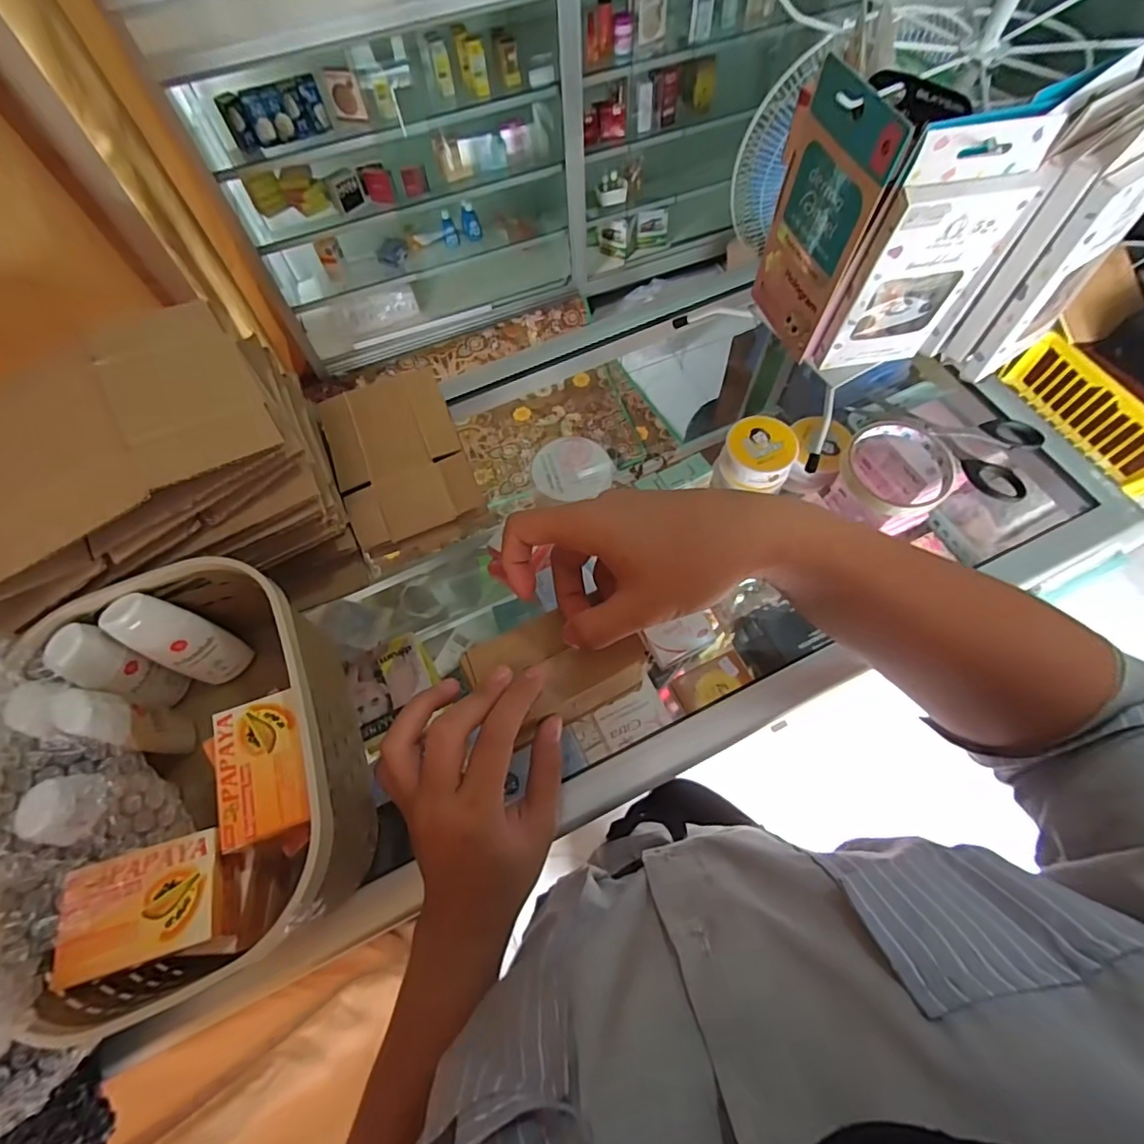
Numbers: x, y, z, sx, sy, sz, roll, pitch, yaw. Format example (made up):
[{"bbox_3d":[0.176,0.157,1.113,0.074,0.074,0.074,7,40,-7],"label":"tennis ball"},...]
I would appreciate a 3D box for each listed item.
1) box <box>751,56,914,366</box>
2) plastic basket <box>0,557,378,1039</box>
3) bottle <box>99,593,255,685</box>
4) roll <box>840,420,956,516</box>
[{"bbox_3d":[0.151,-0.219,0.335,0.016,0.141,0.085,-13,65,-4],"label":"box"},{"bbox_3d":[-0.215,0.109,0.312,0.153,0.100,0.214,-20,65,-7],"label":"plastic basket"},{"bbox_3d":[-0.262,0.044,0.357,0.028,0.095,0.038,31,69,32],"label":"bottle"},{"bbox_3d":[0.270,-0.089,0.438,0.099,0.016,0.085,-35,68,-14],"label":"roll"}]

